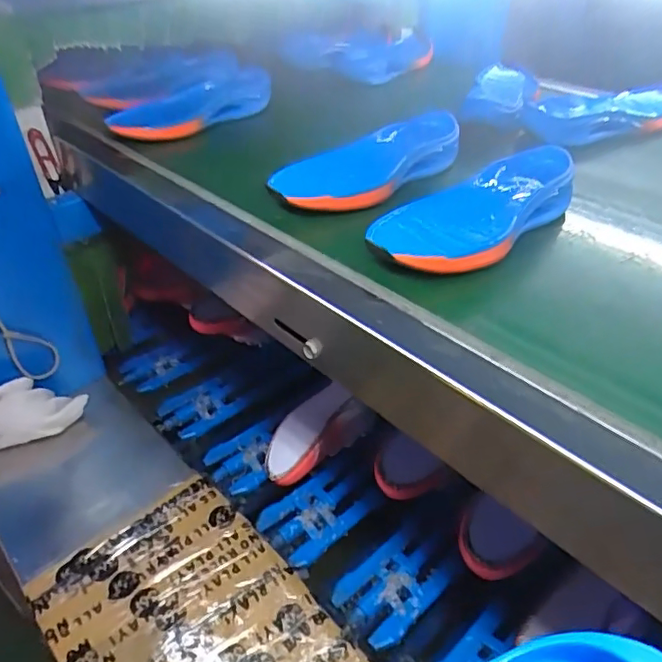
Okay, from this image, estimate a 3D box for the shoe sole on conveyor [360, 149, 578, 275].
[{"bbox_3d":[0.140,-0.114,0.521,0.254,0.037,0.091,-31,44,-33],"label":"shoe sole on conveyor"}]

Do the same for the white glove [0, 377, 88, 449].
[{"bbox_3d":[-0.453,0.123,0.803,0.186,0.080,0.070,-23,39,-25],"label":"white glove"}]

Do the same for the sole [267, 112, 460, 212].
[{"bbox_3d":[0.051,-0.178,0.609,0.238,0.051,0.094,-23,40,-26],"label":"sole"}]

